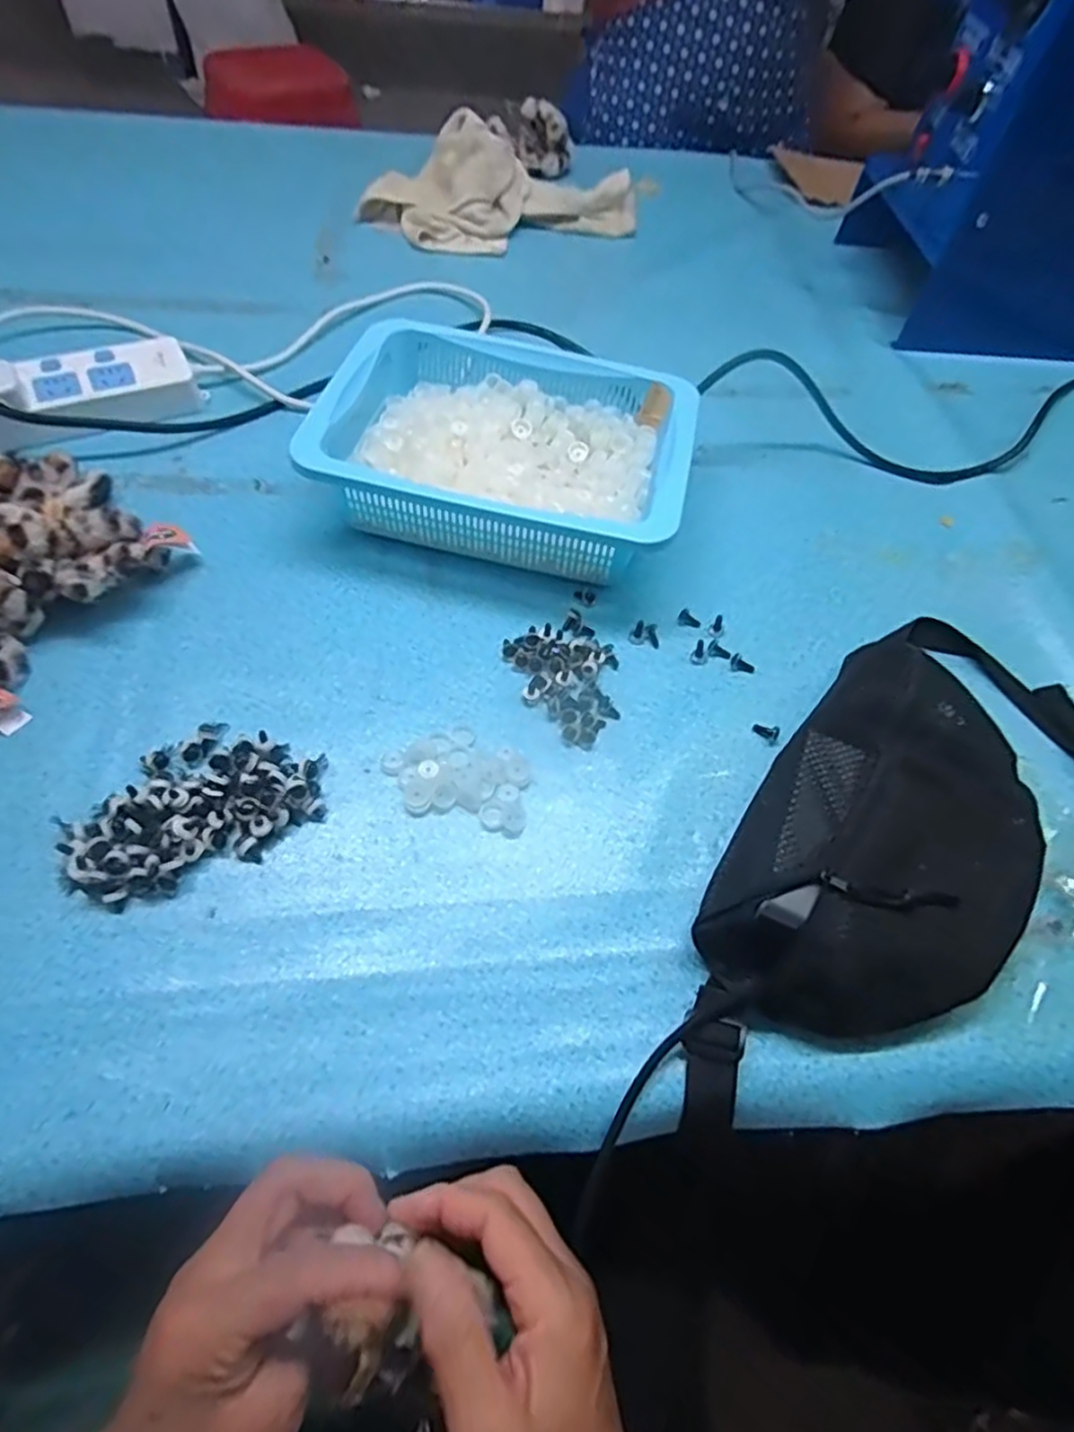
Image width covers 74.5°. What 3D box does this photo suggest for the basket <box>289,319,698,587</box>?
[{"bbox_3d":[-0.021,-0.227,0.587,0.280,0.094,0.255,12,57,2],"label":"basket"}]

